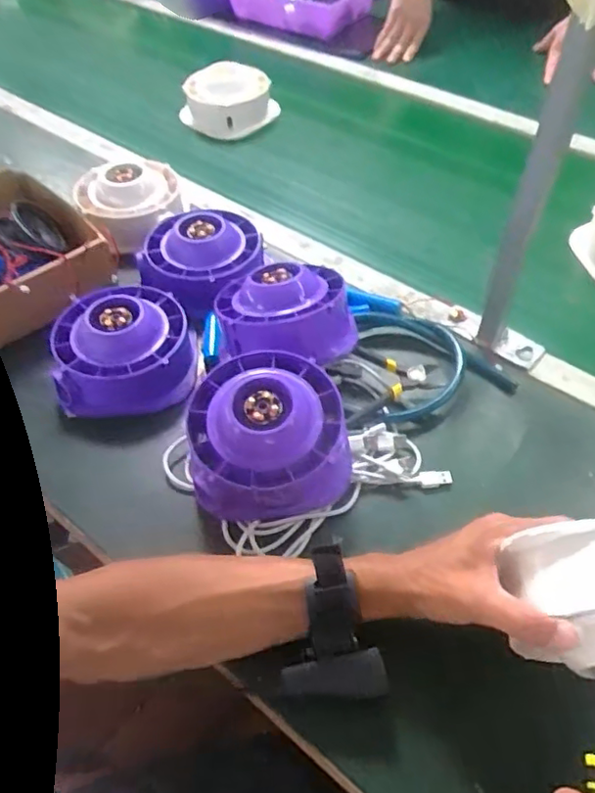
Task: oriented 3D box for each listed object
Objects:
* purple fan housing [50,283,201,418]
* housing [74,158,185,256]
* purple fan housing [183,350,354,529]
[{"bbox_3d":[-0.174,-0.057,0.615,0.130,0.070,0.135,-9,51,-3],"label":"purple fan housing"},{"bbox_3d":[-0.209,-0.240,0.776,0.129,0.085,0.150,-19,55,-13],"label":"housing"},{"bbox_3d":[-0.026,0.033,0.523,0.133,0.087,0.126,-8,53,-5],"label":"purple fan housing"}]

